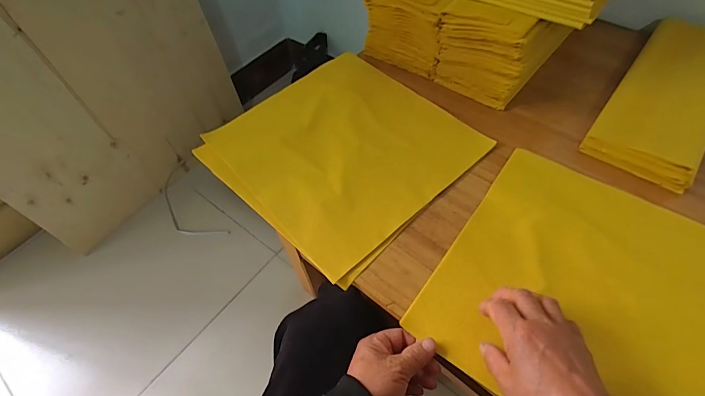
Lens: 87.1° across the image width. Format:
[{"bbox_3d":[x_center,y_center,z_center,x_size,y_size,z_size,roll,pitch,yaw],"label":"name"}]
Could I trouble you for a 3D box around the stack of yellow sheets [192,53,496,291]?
[{"bbox_3d":[-0.017,-0.080,0.535,0.299,0.015,0.316,-40,62,-21],"label":"stack of yellow sheets"}]

